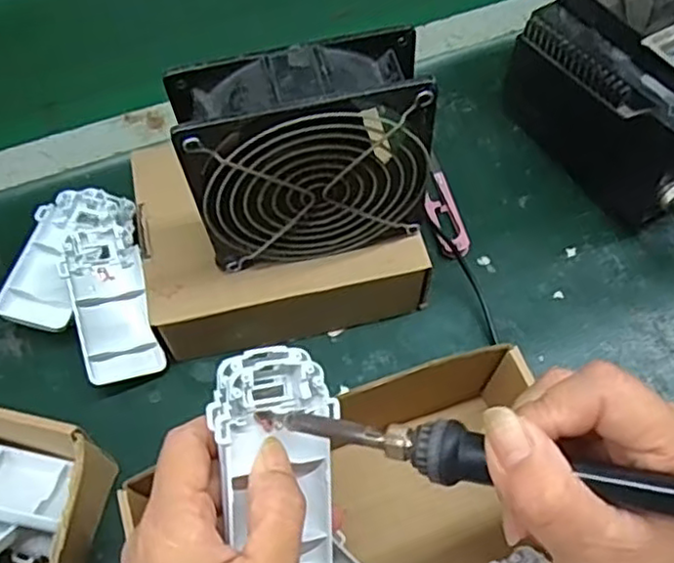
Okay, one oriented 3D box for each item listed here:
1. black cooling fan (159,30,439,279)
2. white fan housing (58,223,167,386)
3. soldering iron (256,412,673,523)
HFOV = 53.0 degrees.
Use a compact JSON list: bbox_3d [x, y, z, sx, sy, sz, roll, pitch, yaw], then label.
[{"bbox_3d":[-0.015,-0.061,0.349,0.118,0.115,0.042,-11,61,-6],"label":"black cooling fan"},{"bbox_3d":[-0.139,0.010,0.417,0.042,0.033,0.102,-16,61,-9],"label":"white fan housing"},{"bbox_3d":[0.066,0.067,0.235,0.214,0.020,0.019,6,59,23],"label":"soldering iron"}]

